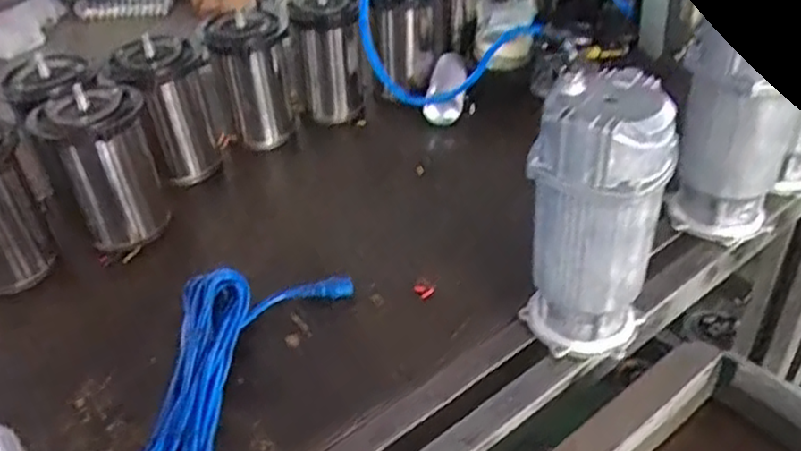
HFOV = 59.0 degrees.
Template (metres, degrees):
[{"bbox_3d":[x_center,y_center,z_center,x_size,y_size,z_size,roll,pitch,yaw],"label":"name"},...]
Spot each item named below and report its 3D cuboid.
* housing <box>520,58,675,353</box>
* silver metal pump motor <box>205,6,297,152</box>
[{"bbox_3d":[0.206,-0.001,0.757,0.126,0.301,0.120,14,41,22],"label":"housing"},{"bbox_3d":[-0.250,-0.244,1.190,0.124,0.214,0.121,-11,38,-10],"label":"silver metal pump motor"}]

